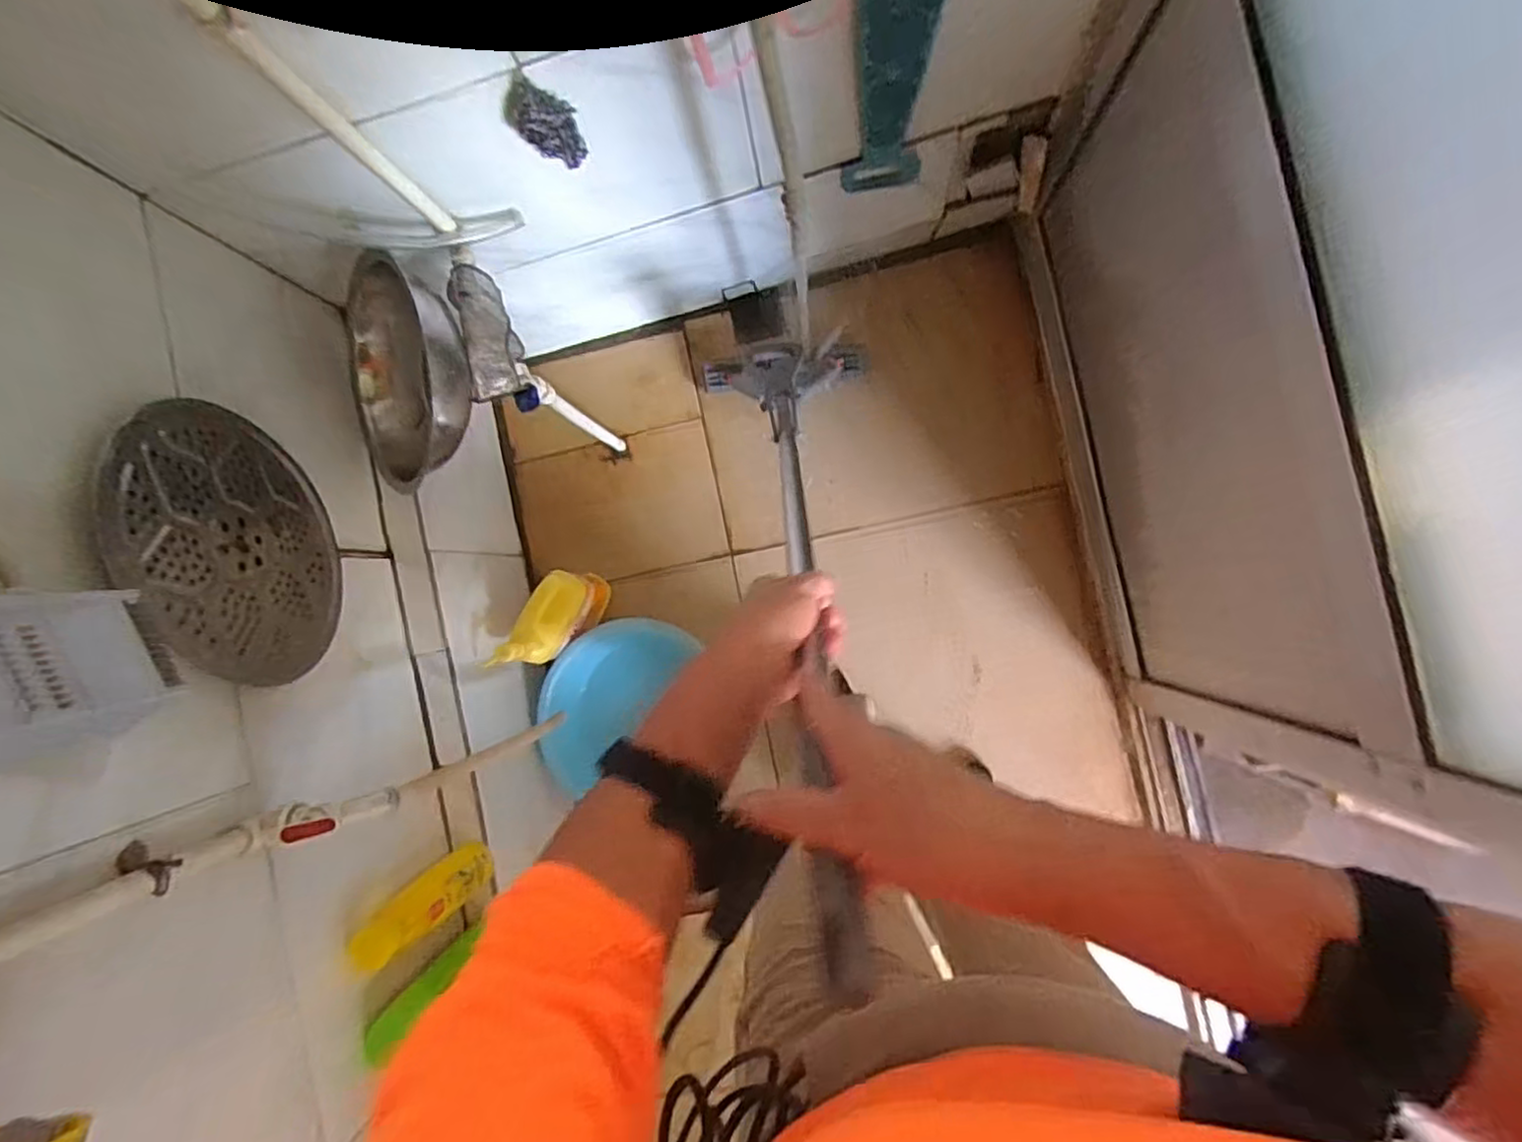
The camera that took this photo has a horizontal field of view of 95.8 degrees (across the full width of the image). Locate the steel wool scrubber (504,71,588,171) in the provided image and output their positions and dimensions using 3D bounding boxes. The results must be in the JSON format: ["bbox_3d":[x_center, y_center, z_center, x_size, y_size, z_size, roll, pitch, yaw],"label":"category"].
[{"bbox_3d":[-0.221,-0.460,0.712,0.060,0.103,0.037,-27,87,5],"label":"steel wool scrubber"}]

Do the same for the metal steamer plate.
[{"bbox_3d":[-0.520,-0.028,0.685,0.032,0.282,0.277,-16,88,5],"label":"metal steamer plate"}]

